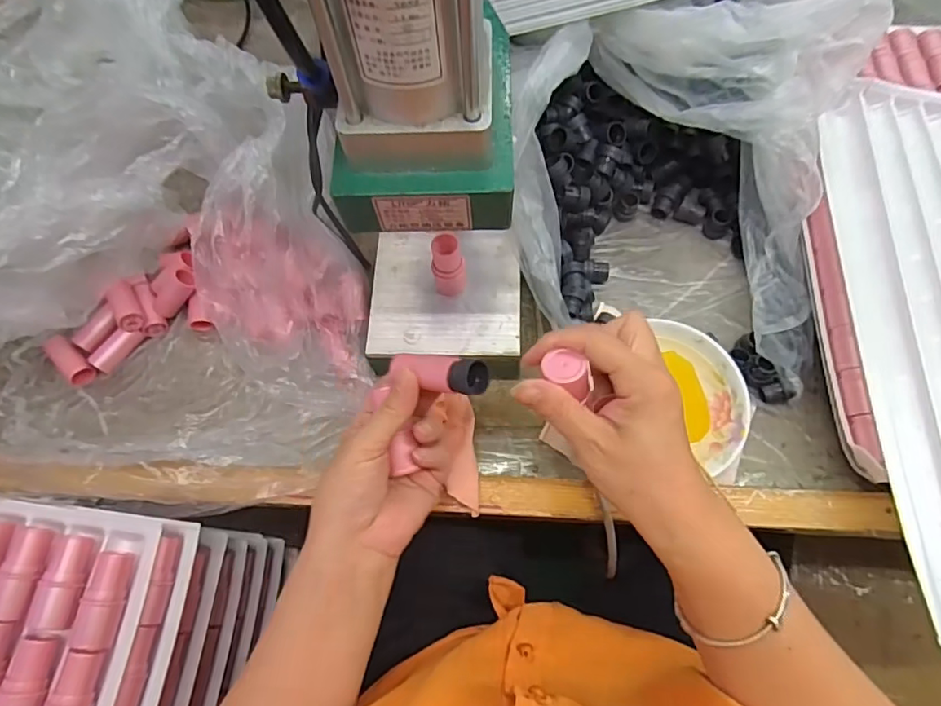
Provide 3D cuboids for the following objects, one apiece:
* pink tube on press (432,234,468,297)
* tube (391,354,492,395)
[{"bbox_3d":[-0.017,-0.066,0.428,0.024,0.061,0.023,-2,71,0],"label":"pink tube on press"},{"bbox_3d":[-0.018,0.012,0.322,0.058,0.022,0.018,10,71,23],"label":"tube"}]

